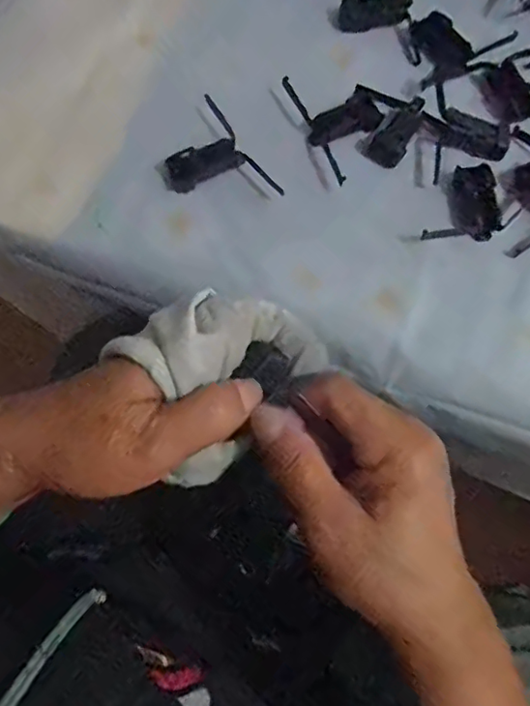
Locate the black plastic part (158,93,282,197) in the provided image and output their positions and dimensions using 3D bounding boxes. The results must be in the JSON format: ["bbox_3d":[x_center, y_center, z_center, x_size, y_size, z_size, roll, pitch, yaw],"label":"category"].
[{"bbox_3d":[-0.032,-0.114,0.343,0.053,0.011,0.077,-35,75,-14],"label":"black plastic part"}]

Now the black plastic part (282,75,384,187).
[{"bbox_3d":[0.051,-0.147,0.357,0.050,0.010,0.078,-23,72,-11],"label":"black plastic part"}]

